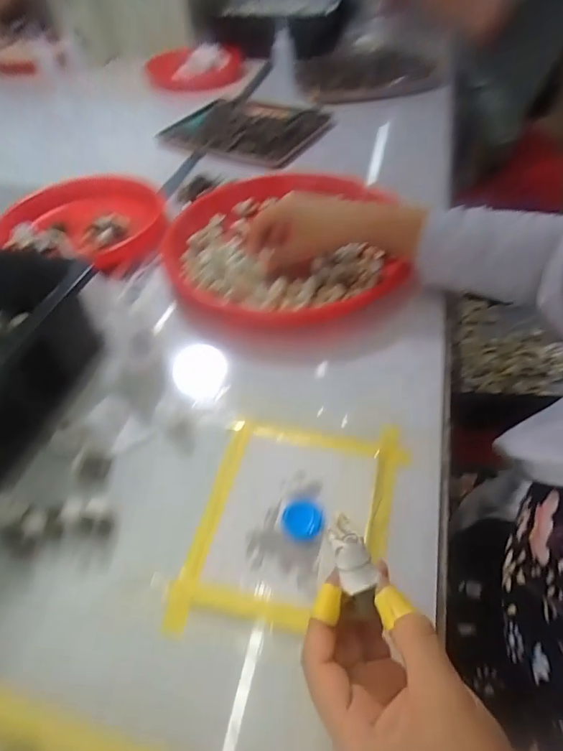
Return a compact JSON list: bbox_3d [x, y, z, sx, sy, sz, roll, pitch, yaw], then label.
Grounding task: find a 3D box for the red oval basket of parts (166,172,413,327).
[{"bbox_3d":[0.002,-0.157,0.530,0.283,0.043,0.271,-4,47,-3],"label":"red oval basket of parts"}]

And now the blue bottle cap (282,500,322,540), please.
[{"bbox_3d":[0.015,0.106,0.326,0.029,0.008,0.026,-9,49,-5],"label":"blue bottle cap"}]

